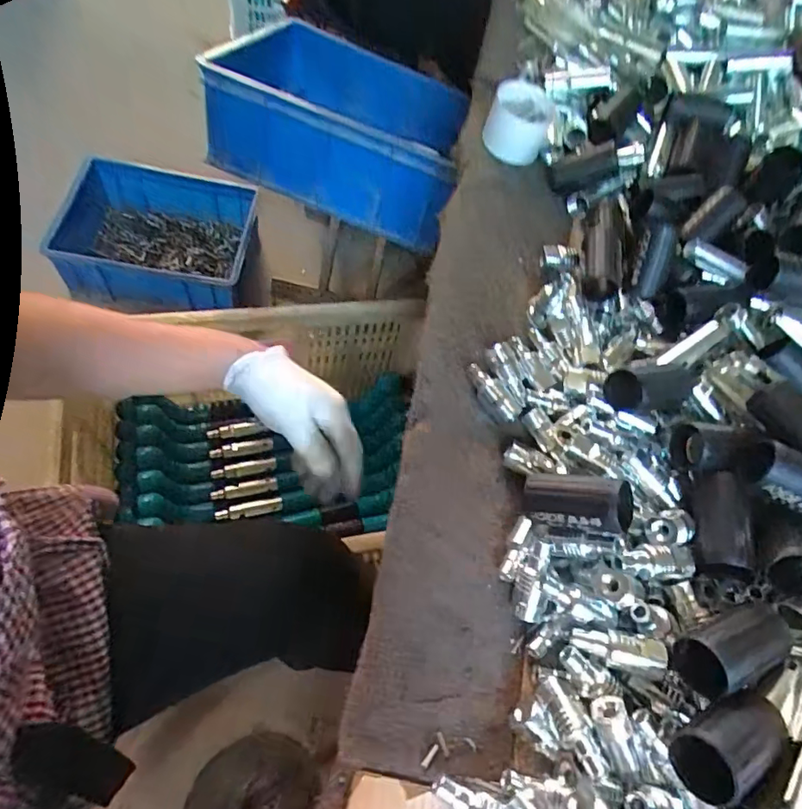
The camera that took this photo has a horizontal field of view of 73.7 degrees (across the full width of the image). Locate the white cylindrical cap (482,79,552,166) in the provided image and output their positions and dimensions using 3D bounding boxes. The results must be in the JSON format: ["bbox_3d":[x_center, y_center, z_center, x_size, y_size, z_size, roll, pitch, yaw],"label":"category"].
[{"bbox_3d":[0.126,-0.299,0.564,0.062,0.052,0.067,1,62,-3],"label":"white cylindrical cap"}]

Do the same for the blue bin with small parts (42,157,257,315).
[{"bbox_3d":[-0.454,-0.314,1.010,0.310,0.157,0.251,12,61,-5],"label":"blue bin with small parts"}]

